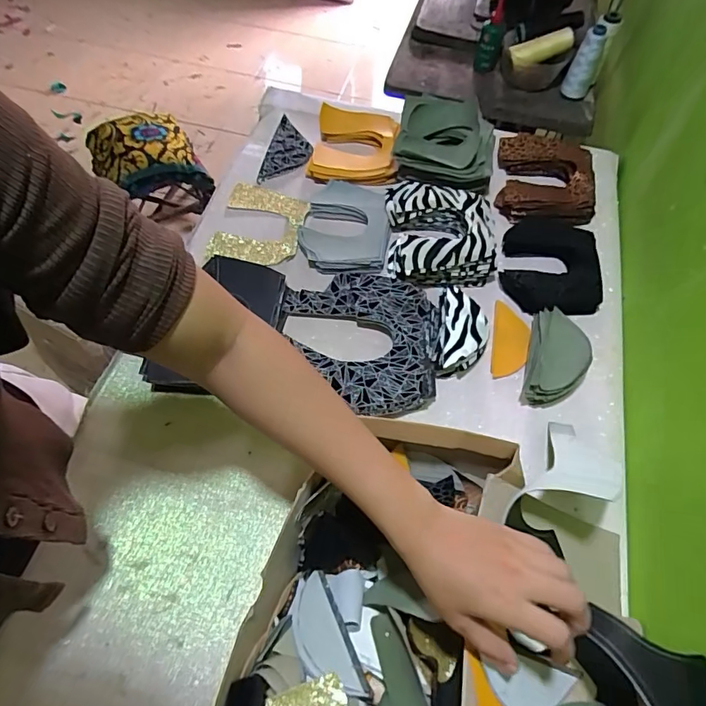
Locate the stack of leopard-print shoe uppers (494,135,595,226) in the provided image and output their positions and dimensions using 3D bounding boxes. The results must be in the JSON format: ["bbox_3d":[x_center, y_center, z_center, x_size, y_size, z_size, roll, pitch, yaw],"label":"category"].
[{"bbox_3d":[0.299,-0.270,0.727,0.139,0.039,0.169,8,60,2],"label":"stack of leopard-print shoe uppers"}]

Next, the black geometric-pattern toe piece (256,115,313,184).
[{"bbox_3d":[-0.103,-0.333,0.768,0.070,0.012,0.158,9,60,2],"label":"black geometric-pattern toe piece"}]

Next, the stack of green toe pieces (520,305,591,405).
[{"bbox_3d":[0.247,0.007,0.573,0.063,0.049,0.131,17,61,7],"label":"stack of green toe pieces"}]

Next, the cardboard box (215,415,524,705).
[{"bbox_3d":[0.024,0.239,0.389,0.206,0.106,0.348,16,61,6],"label":"cardboard box"}]

